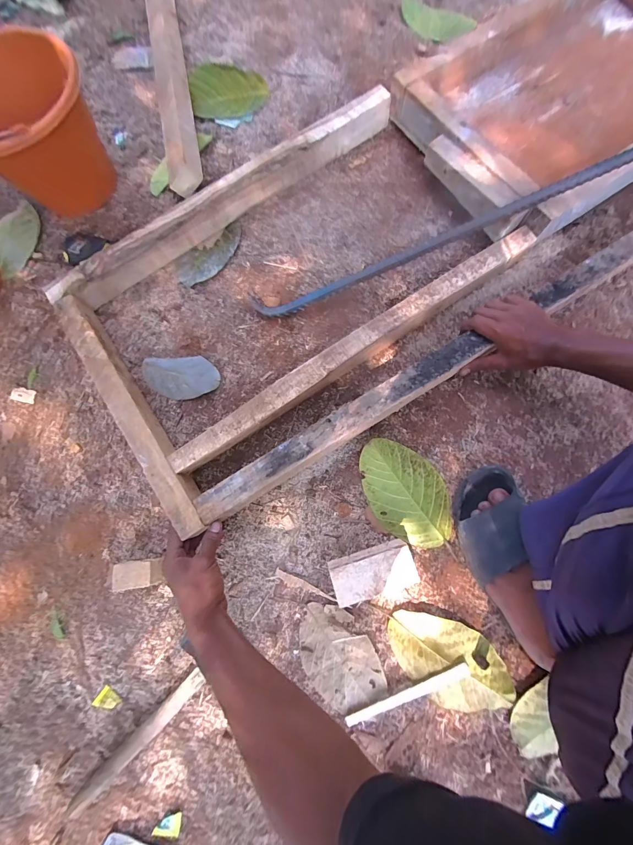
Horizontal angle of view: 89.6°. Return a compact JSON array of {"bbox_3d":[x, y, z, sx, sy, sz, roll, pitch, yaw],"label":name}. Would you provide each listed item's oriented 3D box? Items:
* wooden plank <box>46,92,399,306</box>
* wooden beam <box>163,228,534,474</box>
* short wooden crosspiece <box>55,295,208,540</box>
[{"bbox_3d":[-0.160,-0.420,0.596,0.697,0.068,0.056,-35,80,-6],"label":"wooden plank"},{"bbox_3d":[0.075,-0.117,0.529,0.678,0.066,0.047,-33,79,-6],"label":"wooden beam"},{"bbox_3d":[-0.296,-0.024,0.505,0.048,0.048,0.435,-34,77,-6],"label":"short wooden crosspiece"}]

